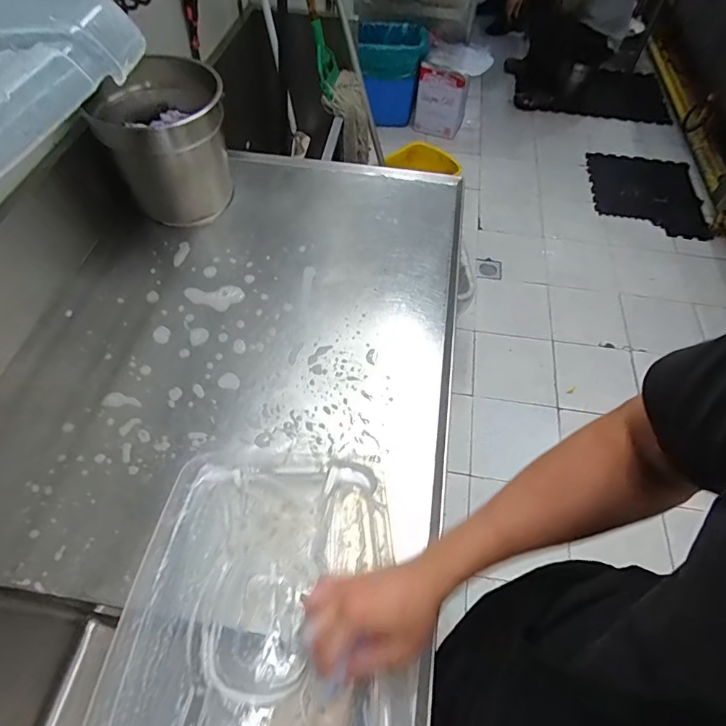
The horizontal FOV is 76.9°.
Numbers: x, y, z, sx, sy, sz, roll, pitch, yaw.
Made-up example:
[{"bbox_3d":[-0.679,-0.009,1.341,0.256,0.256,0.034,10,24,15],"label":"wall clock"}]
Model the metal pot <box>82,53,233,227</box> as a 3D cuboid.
[{"bbox_3d":[-0.349,-0.396,0.846,0.194,0.216,0.168,-2,57,-3],"label":"metal pot"}]

